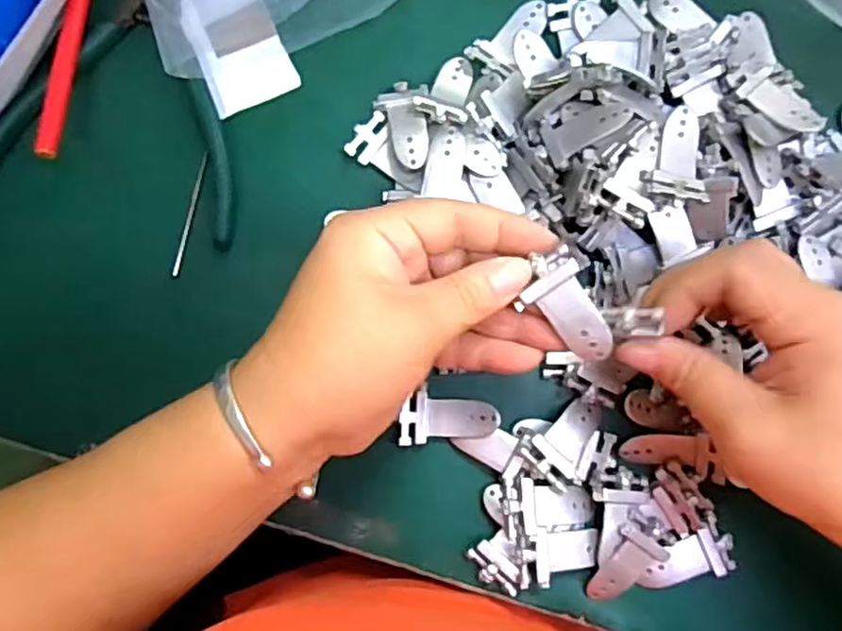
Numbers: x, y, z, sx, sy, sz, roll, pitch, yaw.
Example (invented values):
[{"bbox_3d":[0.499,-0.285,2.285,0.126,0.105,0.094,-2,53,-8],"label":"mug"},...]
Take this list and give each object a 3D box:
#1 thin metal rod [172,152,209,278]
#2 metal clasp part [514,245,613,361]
[{"bbox_3d":[-0.109,-0.048,0.317,0.004,0.004,0.059,14,86,0],"label":"thin metal rod"},{"bbox_3d":[0.054,-0.001,0.253,0.025,0.006,0.044,-32,93,-3],"label":"metal clasp part"}]

